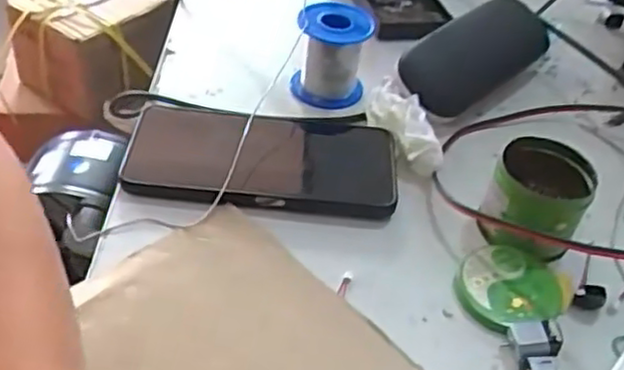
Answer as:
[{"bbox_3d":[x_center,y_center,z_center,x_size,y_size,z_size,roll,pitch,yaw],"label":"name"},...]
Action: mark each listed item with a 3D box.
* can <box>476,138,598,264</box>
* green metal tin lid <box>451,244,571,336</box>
[{"bbox_3d":[0.133,0.008,0.417,0.054,0.046,0.058,5,41,-4],"label":"can"},{"bbox_3d":[0.109,0.057,0.387,0.056,0.012,0.057,5,41,-4],"label":"green metal tin lid"}]

